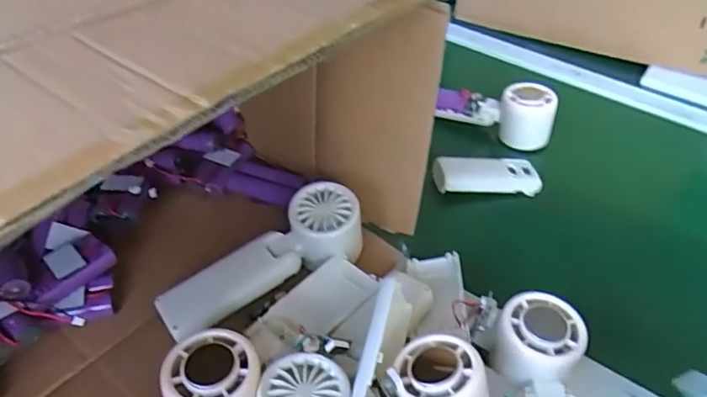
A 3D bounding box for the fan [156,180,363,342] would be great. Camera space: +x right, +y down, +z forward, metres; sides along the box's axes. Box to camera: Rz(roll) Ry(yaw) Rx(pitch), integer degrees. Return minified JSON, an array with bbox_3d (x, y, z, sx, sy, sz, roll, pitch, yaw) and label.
[{"bbox_3d":[-0.064,0.055,0.433,0.164,0.061,0.055,-31,53,-14],"label":"fan"}]

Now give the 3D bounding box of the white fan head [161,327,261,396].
[{"bbox_3d":[-0.083,0.119,0.339,0.055,0.050,0.060,3,42,-3],"label":"white fan head"}]

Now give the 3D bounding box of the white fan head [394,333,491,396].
[{"bbox_3d":[0.056,0.121,0.346,0.054,0.061,0.058,-31,35,-19],"label":"white fan head"}]

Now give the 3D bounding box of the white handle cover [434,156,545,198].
[{"bbox_3d":[0.135,-0.024,0.562,0.108,0.020,0.040,1,42,-6],"label":"white handle cover"}]

